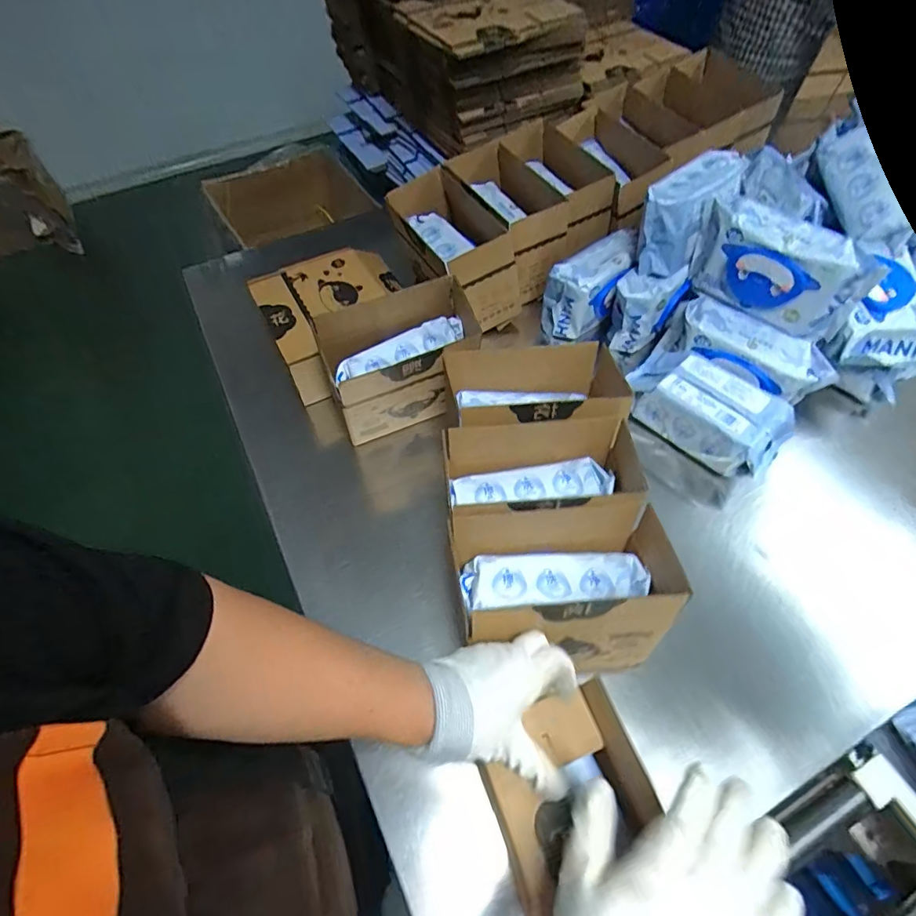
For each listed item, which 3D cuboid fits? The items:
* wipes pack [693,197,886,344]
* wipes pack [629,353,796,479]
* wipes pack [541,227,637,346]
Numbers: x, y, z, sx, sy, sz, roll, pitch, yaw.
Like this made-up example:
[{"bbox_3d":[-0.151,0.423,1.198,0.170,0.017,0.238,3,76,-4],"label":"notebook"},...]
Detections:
[{"bbox_3d":[0.421,-0.251,0.669,0.208,0.108,0.077,33,64,20],"label":"wipes pack"},{"bbox_3d":[0.348,-0.055,0.682,0.111,0.079,0.175,-38,64,-21],"label":"wipes pack"},{"bbox_3d":[0.217,-0.271,0.806,0.171,0.110,0.078,-35,63,-19],"label":"wipes pack"}]

